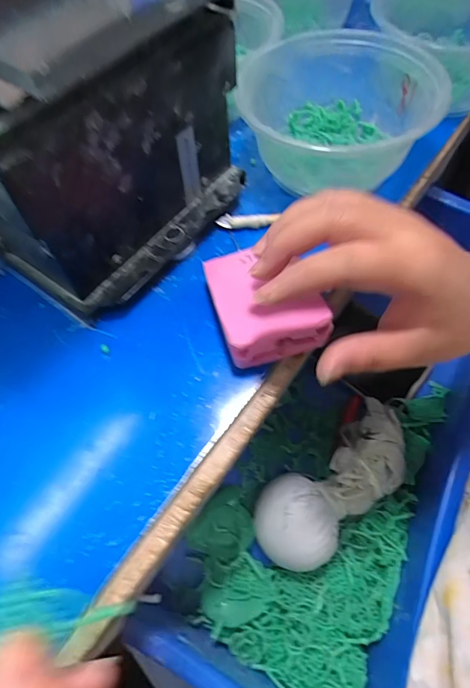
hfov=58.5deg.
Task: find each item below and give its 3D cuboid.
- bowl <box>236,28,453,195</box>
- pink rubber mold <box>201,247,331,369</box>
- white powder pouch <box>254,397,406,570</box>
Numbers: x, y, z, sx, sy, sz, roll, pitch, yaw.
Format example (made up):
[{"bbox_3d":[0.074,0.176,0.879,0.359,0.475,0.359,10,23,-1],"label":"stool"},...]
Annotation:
[{"bbox_3d":[0.074,-0.158,0.294,0.123,0.053,0.135,-1,59,2],"label":"bowl"},{"bbox_3d":[0.016,-0.027,0.250,0.057,0.024,0.074,-17,60,-8],"label":"pink rubber mold"},{"bbox_3d":[0.081,0.107,0.327,0.150,0.040,0.059,-36,64,-18],"label":"white powder pouch"}]

